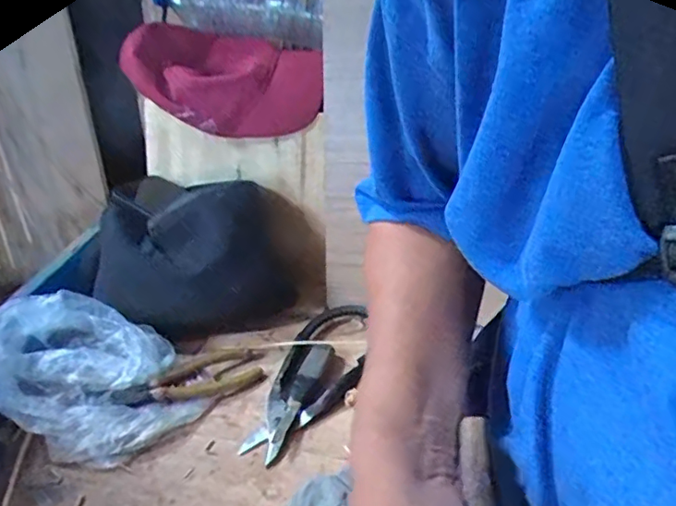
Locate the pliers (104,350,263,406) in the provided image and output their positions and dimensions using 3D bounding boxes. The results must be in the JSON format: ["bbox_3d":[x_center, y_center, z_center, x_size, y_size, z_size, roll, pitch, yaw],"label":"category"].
[{"bbox_3d":[-0.154,0.132,0.585,0.150,0.014,0.050,-8,27,-33],"label":"pliers"}]

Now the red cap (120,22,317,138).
[{"bbox_3d":[-0.151,-0.236,0.753,0.248,0.106,0.248,-4,34,3],"label":"red cap"}]

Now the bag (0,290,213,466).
[{"bbox_3d":[-0.250,0.120,0.562,0.159,0.102,0.179,-29,41,-32],"label":"bag"}]

